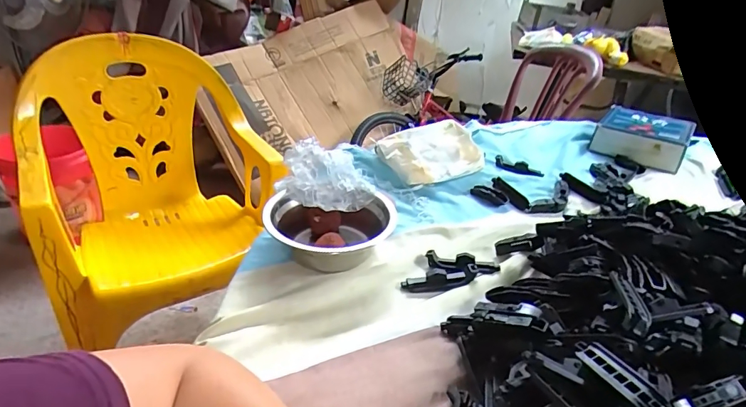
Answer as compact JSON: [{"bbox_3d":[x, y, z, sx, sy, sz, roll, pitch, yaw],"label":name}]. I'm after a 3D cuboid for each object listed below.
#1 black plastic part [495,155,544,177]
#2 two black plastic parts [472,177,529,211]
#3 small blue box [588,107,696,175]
[{"bbox_3d":[0.222,-0.057,0.677,0.072,0.009,0.021,20,34,21],"label":"black plastic part"},{"bbox_3d":[0.176,-0.012,0.603,0.051,0.012,0.069,-15,37,-30],"label":"two black plastic parts"},{"bbox_3d":[0.472,-0.117,0.783,0.137,0.048,0.161,23,36,28],"label":"small blue box"}]

